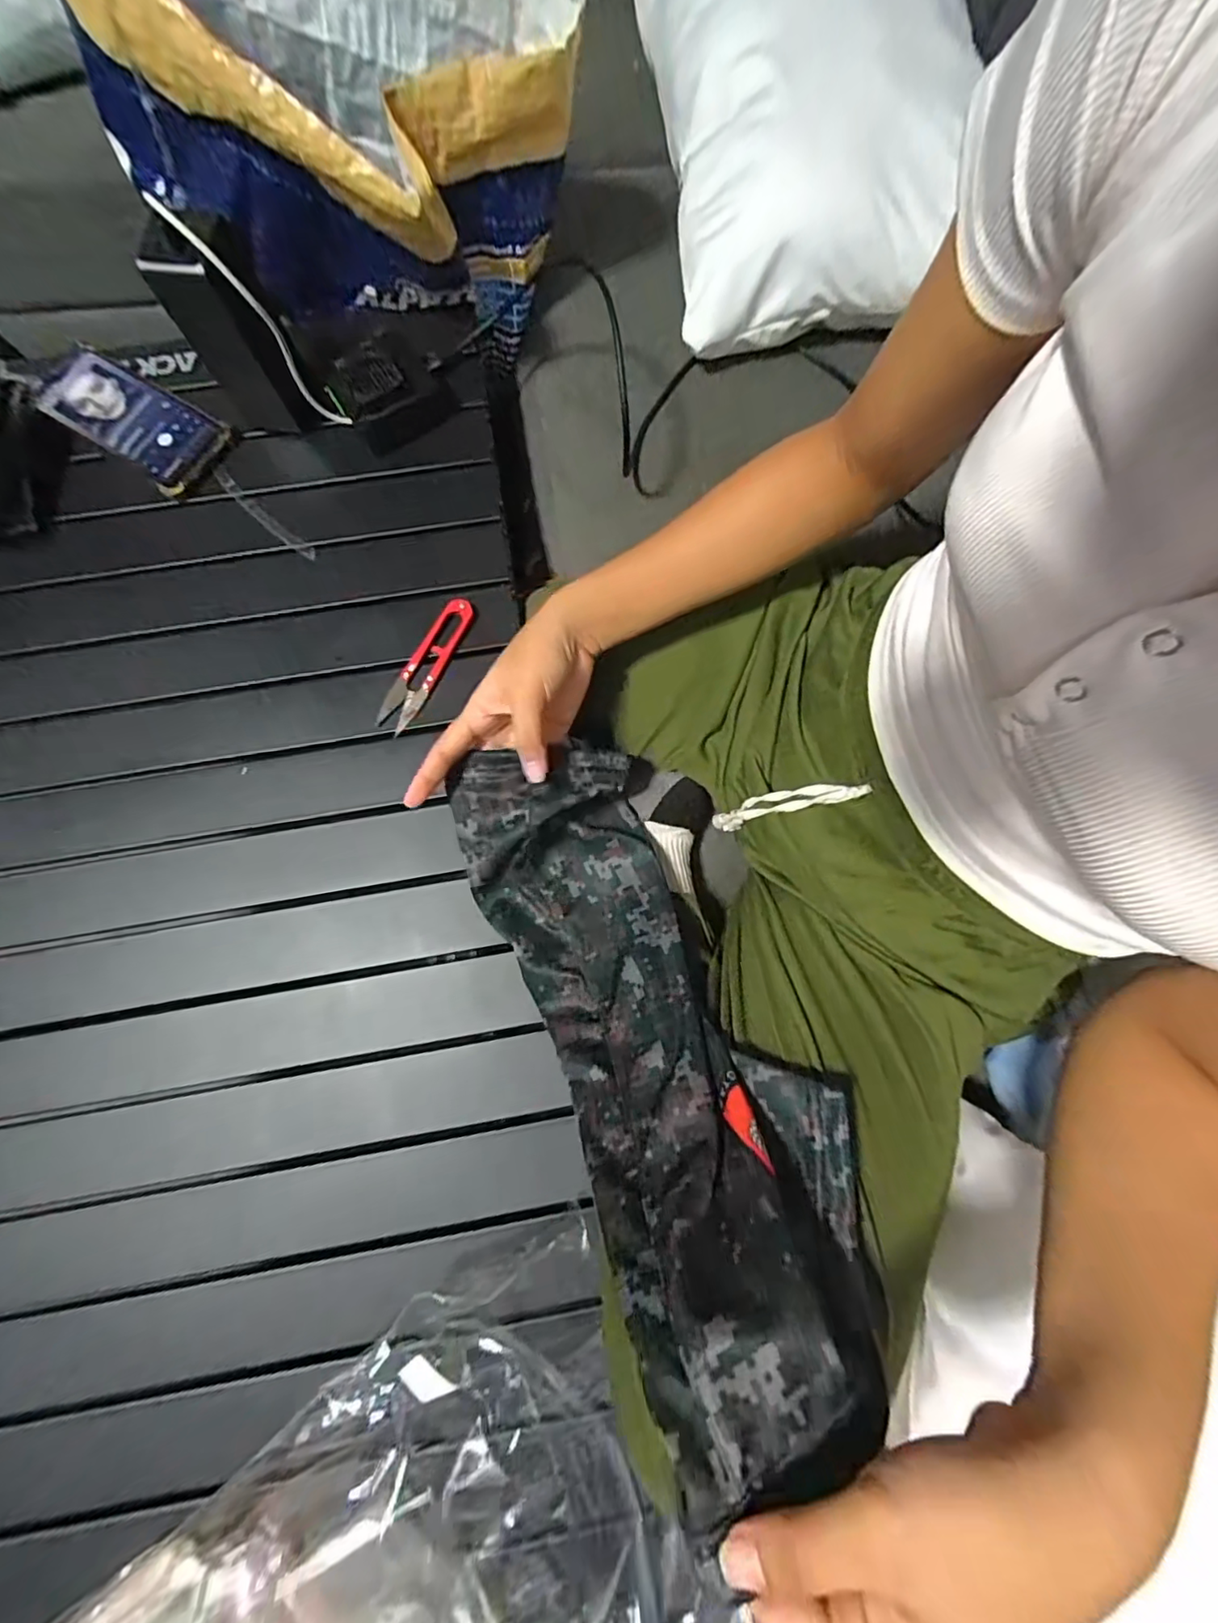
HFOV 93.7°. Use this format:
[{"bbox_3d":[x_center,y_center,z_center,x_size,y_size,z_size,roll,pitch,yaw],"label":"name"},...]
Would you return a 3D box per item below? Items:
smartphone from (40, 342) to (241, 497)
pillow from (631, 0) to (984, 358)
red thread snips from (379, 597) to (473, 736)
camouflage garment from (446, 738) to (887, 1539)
[{"bbox_3d":[-0.402,-0.335,0.487,0.152,0.017,0.076,34,80,5],"label":"smartphone"},{"bbox_3d":[0.178,-0.665,0.522,0.259,0.109,0.433,-6,79,-2],"label":"pillow"},{"bbox_3d":[-0.145,-0.117,0.454,0.028,0.008,0.118,26,80,4],"label":"red thread snips"},{"bbox_3d":[0.020,0.115,0.336,0.132,0.106,0.356,-24,53,-6],"label":"camouflage garment"}]

